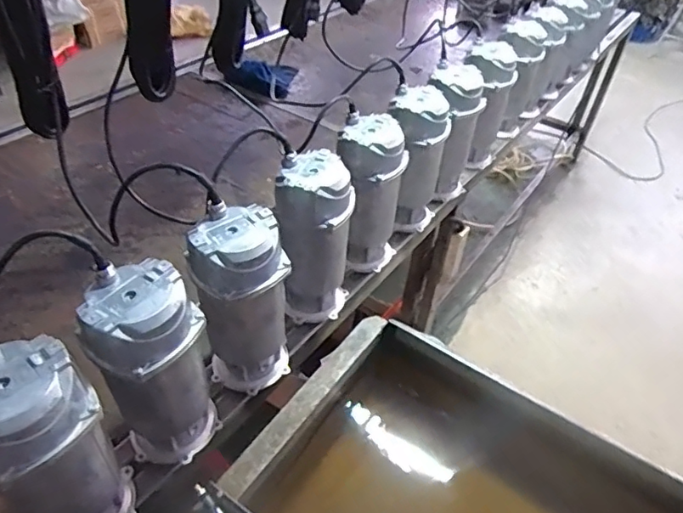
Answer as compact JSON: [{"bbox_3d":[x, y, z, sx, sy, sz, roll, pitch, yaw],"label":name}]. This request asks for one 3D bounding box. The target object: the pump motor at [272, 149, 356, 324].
[{"bbox_3d":[-0.048,-0.022,0.938,0.125,0.297,0.119,0,43,-5],"label":"pump motor"}]

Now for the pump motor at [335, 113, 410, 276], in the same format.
[{"bbox_3d":[0.048,-0.114,1.045,0.132,0.294,0.110,-21,48,-25],"label":"pump motor"}]

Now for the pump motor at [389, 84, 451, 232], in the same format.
[{"bbox_3d":[0.142,-0.195,1.148,0.139,0.293,0.111,-31,53,-33],"label":"pump motor"}]

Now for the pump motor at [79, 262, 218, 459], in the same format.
[{"bbox_3d":[-0.249,0.157,0.720,0.111,0.290,0.128,35,50,29],"label":"pump motor"}]

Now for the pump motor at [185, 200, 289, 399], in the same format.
[{"bbox_3d":[-0.150,0.081,0.822,0.133,0.301,0.114,-3,43,-9],"label":"pump motor"}]

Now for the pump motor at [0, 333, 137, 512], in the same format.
[{"bbox_3d":[-0.335,0.235,0.621,0.109,0.291,0.121,32,49,27],"label":"pump motor"}]

